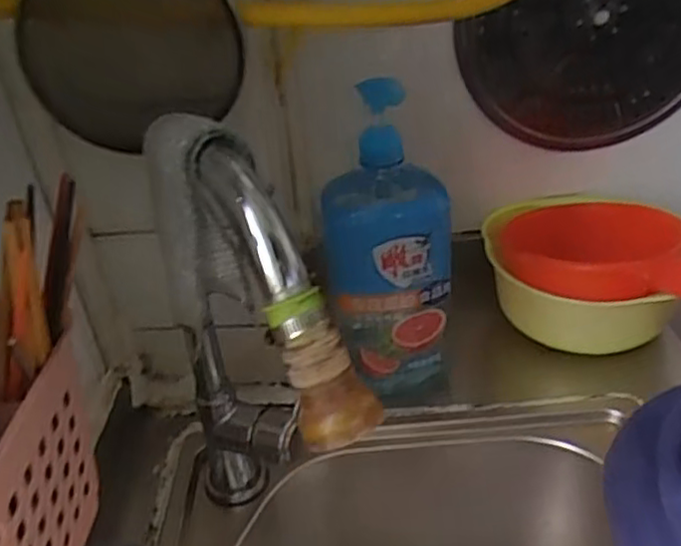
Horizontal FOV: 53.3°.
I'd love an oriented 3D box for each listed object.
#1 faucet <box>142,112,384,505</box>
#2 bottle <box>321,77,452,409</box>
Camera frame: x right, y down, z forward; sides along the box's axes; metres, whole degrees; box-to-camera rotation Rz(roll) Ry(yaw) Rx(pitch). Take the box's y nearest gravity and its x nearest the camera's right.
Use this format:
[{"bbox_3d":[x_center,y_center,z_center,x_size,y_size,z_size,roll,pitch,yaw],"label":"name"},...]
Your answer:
[{"bbox_3d":[-0.042,0.078,0.409,0.065,0.331,0.190,-19,35,-21],"label":"faucet"},{"bbox_3d":[0.043,-0.013,0.591,0.107,0.277,0.066,-3,32,4],"label":"bottle"}]

